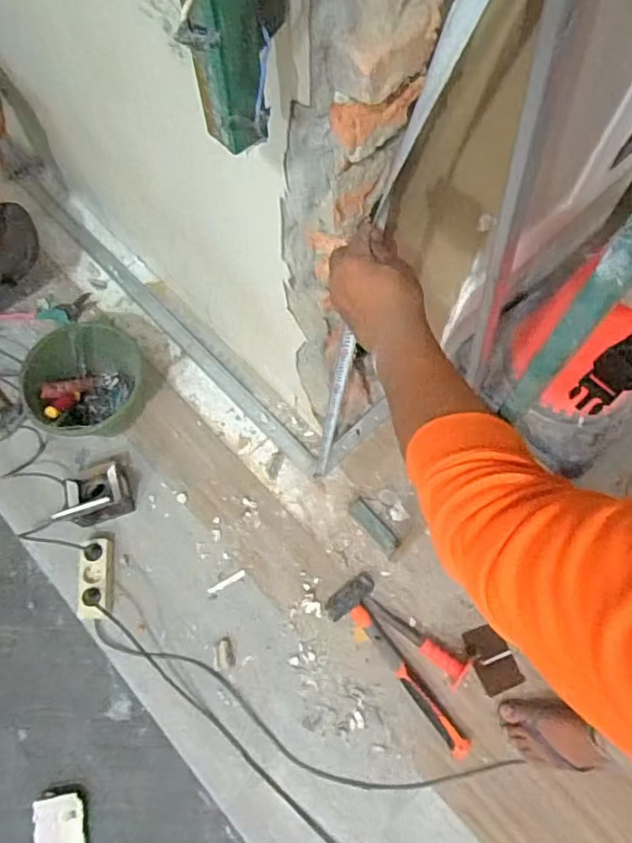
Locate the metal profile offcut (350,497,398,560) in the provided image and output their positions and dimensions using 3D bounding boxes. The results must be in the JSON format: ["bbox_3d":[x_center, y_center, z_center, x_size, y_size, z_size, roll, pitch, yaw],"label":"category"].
[{"bbox_3d":[0.125,0.223,1.222,0.044,0.007,0.139,-38,73,-14],"label":"metal profile offcut"}]

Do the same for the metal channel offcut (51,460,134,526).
[{"bbox_3d":[-0.455,0.138,1.171,0.129,0.141,0.136,-11,68,-4],"label":"metal channel offcut"}]

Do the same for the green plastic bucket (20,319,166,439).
[{"bbox_3d":[-0.492,-0.087,1.254,0.262,0.170,0.213,-35,72,-13],"label":"green plastic bucket"}]

